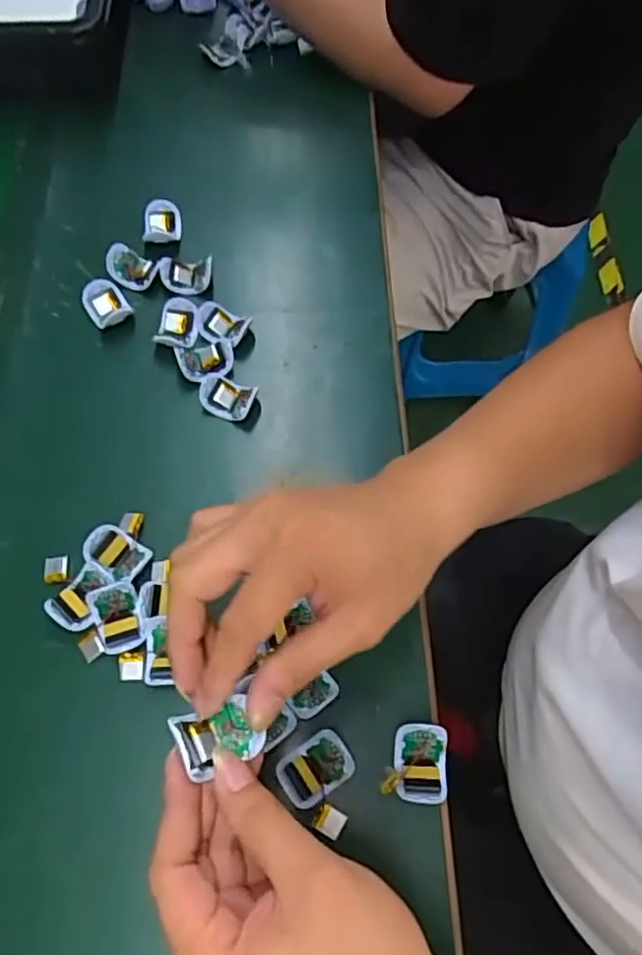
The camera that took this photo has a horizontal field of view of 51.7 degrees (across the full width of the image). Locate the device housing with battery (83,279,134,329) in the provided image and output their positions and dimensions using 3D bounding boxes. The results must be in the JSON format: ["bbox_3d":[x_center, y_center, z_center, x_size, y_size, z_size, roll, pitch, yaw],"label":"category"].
[{"bbox_3d":[-0.174,-0.142,0.537,0.033,0.018,0.038,-24,68,-12],"label":"device housing with battery"}]

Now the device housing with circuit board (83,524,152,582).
[{"bbox_3d":[-0.136,0.049,0.441,0.044,0.010,0.029,33,68,13],"label":"device housing with circuit board"}]

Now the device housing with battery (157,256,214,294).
[{"bbox_3d":[-0.113,-0.170,0.552,0.042,0.016,0.032,5,65,1],"label":"device housing with battery"}]

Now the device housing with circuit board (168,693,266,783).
[{"bbox_3d":[-0.048,0.116,0.298,0.039,0.012,0.028,-2,53,-45],"label":"device housing with circuit board"}]

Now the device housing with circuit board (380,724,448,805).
[{"bbox_3d":[0.057,0.169,0.393,0.037,0.013,0.042,8,65,2],"label":"device housing with circuit board"}]

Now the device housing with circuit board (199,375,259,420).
[{"bbox_3d":[-0.071,-0.062,0.502,0.041,0.011,0.031,13,65,5],"label":"device housing with circuit board"}]

